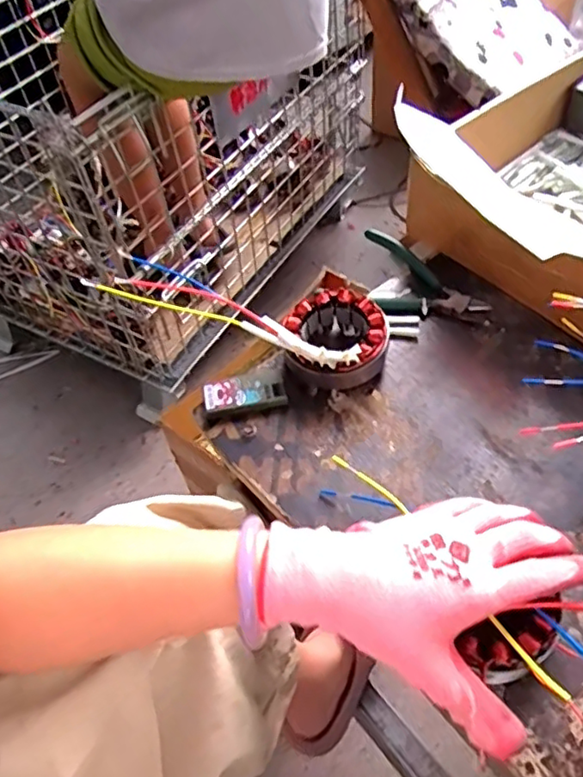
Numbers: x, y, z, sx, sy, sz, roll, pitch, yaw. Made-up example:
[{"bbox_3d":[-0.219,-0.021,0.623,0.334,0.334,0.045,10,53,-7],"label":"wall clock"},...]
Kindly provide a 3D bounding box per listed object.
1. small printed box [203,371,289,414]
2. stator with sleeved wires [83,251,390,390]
[{"bbox_3d":[-0.038,0.004,0.503,0.067,0.015,0.033,-10,52,-2],"label":"small printed box"},{"bbox_3d":[-0.038,-0.061,0.512,0.241,0.050,0.084,15,54,1],"label":"stator with sleeved wires"}]

